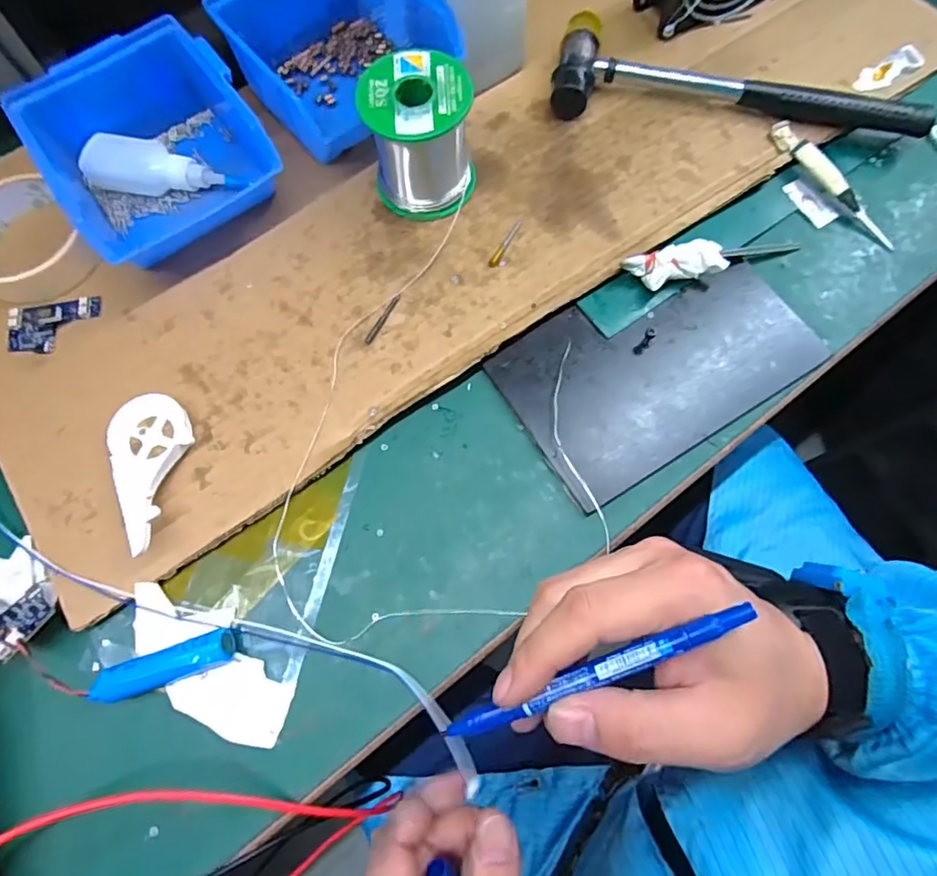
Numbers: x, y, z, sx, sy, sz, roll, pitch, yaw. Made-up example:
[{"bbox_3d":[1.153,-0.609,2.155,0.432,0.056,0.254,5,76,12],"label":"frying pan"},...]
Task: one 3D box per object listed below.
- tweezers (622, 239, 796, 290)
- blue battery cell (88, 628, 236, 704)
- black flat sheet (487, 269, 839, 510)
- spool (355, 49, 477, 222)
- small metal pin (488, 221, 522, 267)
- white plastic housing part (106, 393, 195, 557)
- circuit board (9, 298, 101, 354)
[{"bbox_3d":[0.163,-0.119,0.364,0.124,0.021,0.024,-16,76,-4],"label":"tweezers"},{"bbox_3d":[-0.158,0.120,0.293,0.069,0.018,0.018,-20,76,-5],"label":"blue battery cell"},{"bbox_3d":[0.119,-0.049,0.347,0.187,0.010,0.112,-31,75,-9],"label":"black flat sheet"},{"bbox_3d":[-0.031,-0.194,0.359,0.065,0.069,0.069,-15,76,-4],"label":"spool"},{"bbox_3d":[0.025,-0.130,0.369,0.006,0.004,0.040,31,77,8],"label":"small metal pin"},{"bbox_3d":[-0.183,0.018,0.316,0.043,0.016,0.094,-10,62,-3],"label":"white plastic housing part"},{"bbox_3d":[-0.274,-0.074,0.362,0.058,0.007,0.035,-8,75,-2],"label":"circuit board"}]

